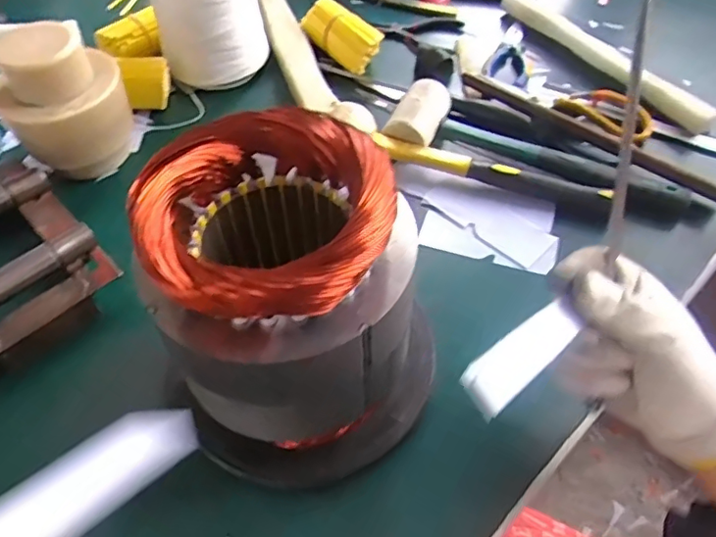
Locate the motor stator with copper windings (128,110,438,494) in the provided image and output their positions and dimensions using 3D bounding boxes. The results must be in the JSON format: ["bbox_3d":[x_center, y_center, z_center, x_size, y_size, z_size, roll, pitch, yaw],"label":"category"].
[{"bbox_3d":[-0.032,0.026,0.348,0.161,0.186,0.160,8,54,8],"label":"motor stator with copper windings"}]

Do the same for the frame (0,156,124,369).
[{"bbox_3d":[-0.303,-0.014,0.470,0.131,0.047,0.197,-37,60,-24],"label":"frame"}]

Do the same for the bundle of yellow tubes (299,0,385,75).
[{"bbox_3d":[-0.021,-0.275,0.665,0.051,0.049,0.130,-29,57,-19],"label":"bundle of yellow tubes"}]

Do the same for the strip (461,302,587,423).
[{"bbox_3d":[0.085,0.043,0.286,0.082,0.005,0.024,-30,72,-34],"label":"strip"}]

